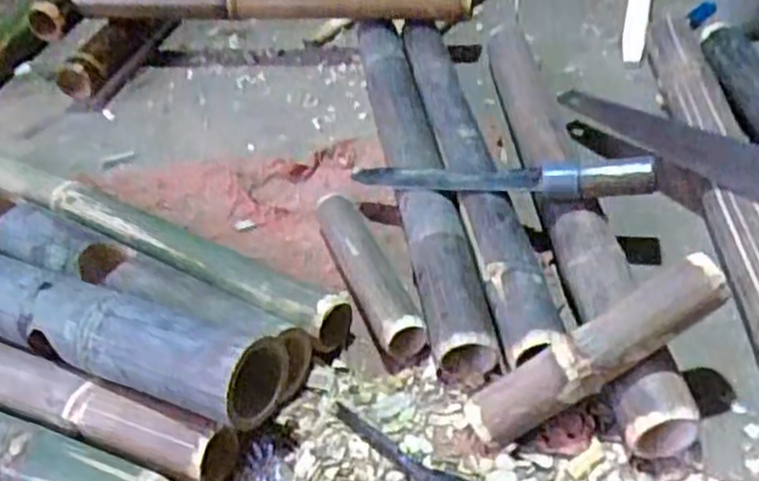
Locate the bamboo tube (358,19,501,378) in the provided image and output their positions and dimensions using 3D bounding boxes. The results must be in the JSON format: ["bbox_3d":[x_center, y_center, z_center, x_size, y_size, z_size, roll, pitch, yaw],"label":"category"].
[{"bbox_3d":[0.038,-0.109,0.926,0.069,0.066,0.658,-10,42,-1],"label":"bamboo tube"}]

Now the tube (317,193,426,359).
[{"bbox_3d":[-0.014,0.028,0.778,0.049,0.047,0.237,-19,43,-11],"label":"tube"}]

